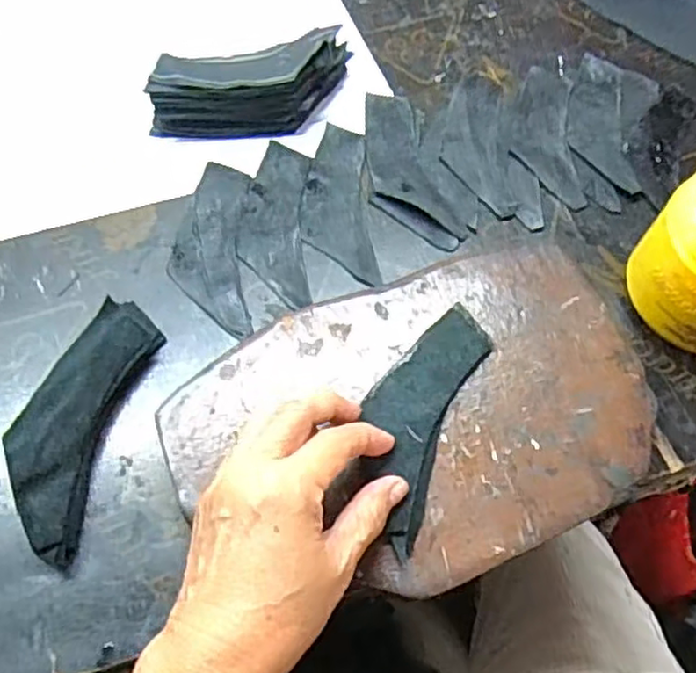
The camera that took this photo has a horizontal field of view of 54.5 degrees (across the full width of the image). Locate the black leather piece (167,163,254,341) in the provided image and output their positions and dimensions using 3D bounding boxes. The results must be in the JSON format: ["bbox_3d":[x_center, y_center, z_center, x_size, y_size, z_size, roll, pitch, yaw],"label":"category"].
[{"bbox_3d":[-0.090,-0.060,0.446,0.049,0.004,0.133,-2,63,-5],"label":"black leather piece"}]

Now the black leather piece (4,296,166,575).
[{"bbox_3d":[-0.151,0.045,0.375,0.049,0.020,0.146,14,63,3],"label":"black leather piece"}]

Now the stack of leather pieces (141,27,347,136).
[{"bbox_3d":[-0.065,-0.176,0.483,0.149,0.050,0.052,-16,65,-12],"label":"stack of leather pieces"}]

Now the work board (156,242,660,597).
[{"bbox_3d":[0.042,0.043,0.376,0.269,0.009,0.169,-19,66,-13],"label":"work board"}]

